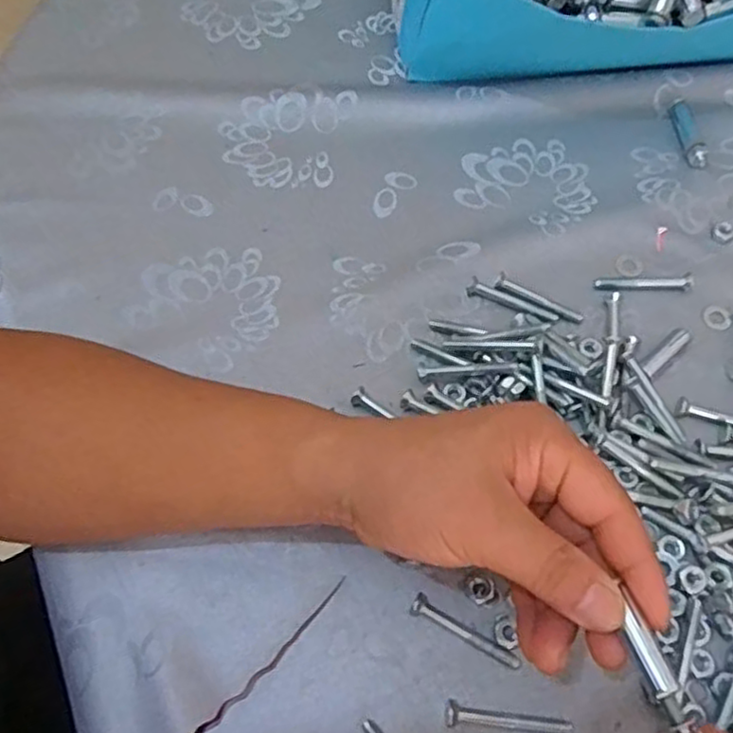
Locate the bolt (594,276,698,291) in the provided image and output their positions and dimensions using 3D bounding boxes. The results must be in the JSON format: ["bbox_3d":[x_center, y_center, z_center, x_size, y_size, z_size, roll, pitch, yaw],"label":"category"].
[{"bbox_3d":[0.167,-0.050,0.417,0.058,0.005,0.008,0,64,1],"label":"bolt"}]

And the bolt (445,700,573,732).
[{"bbox_3d":[0.065,0.160,0.315,0.057,0.007,0.010,3,64,3],"label":"bolt"}]

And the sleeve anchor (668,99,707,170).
[{"bbox_3d":[0.217,-0.159,0.467,0.014,0.007,0.060,-4,64,-1],"label":"sleeve anchor"}]

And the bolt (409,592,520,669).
[{"bbox_3d":[0.047,0.127,0.331,0.056,0.008,0.009,28,68,14],"label":"bolt"}]

